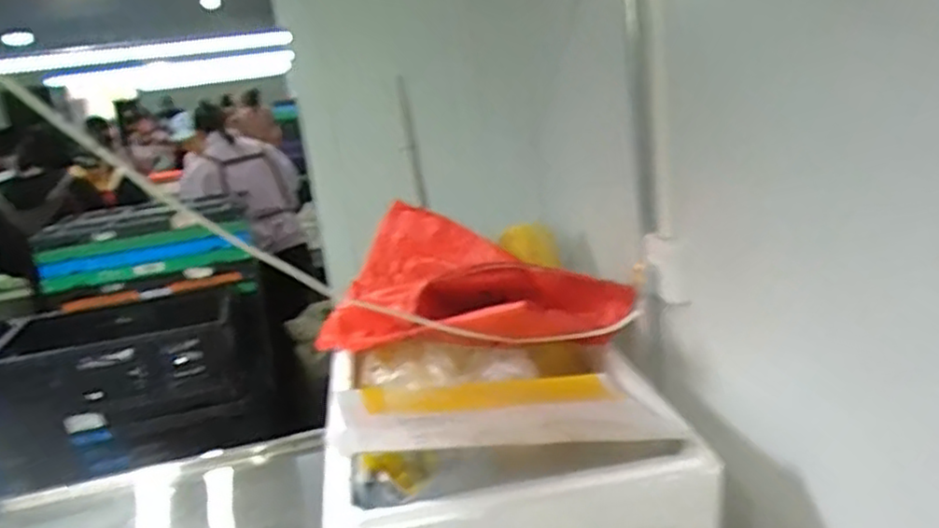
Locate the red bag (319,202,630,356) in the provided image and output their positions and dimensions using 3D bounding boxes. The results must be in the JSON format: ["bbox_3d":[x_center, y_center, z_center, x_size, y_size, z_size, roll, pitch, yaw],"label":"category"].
[{"bbox_3d":[-0.009,0.033,1.186,0.444,0.181,0.300,9,23,42],"label":"red bag"}]

